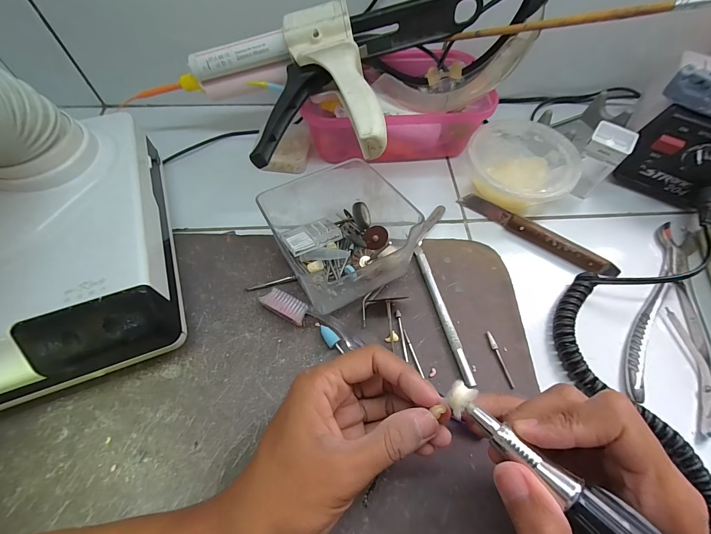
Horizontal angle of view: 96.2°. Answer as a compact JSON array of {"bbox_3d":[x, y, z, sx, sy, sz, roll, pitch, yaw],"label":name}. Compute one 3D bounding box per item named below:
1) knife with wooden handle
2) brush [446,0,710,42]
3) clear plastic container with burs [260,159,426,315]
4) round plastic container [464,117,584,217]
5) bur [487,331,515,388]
[{"bbox_3d":[0.169,-0.031,0.301,0.148,0.014,0.016,34,66,15],"label":"knife with wooden handle"},{"bbox_3d":[0.166,-0.187,0.243,0.195,0.008,0.006,19,60,35],"label":"brush"},{"bbox_3d":[-0.004,-0.031,0.271,0.119,0.054,0.102,-29,66,-16],"label":"clear plastic container with burs"},{"bbox_3d":[0.157,-0.101,0.324,0.112,0.041,0.112,1,62,-1],"label":"round plastic container"},{"bbox_3d":[0.113,0.071,0.247,0.004,0.004,0.044,-11,63,-8],"label":"bur"}]

